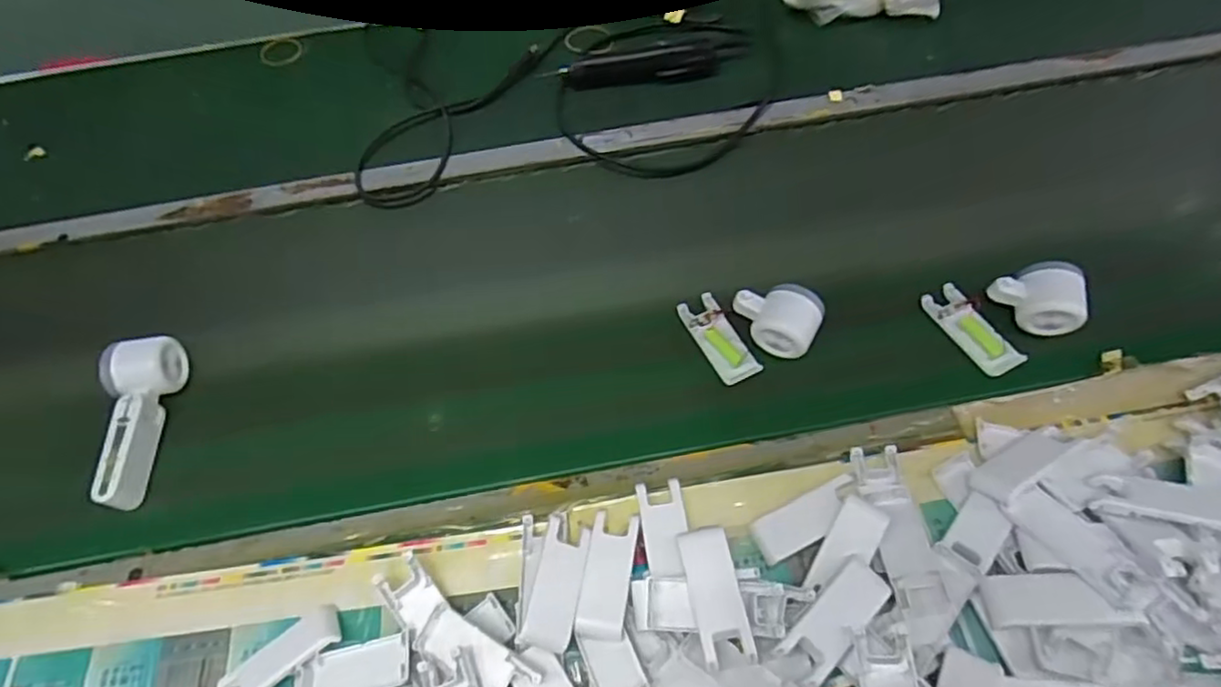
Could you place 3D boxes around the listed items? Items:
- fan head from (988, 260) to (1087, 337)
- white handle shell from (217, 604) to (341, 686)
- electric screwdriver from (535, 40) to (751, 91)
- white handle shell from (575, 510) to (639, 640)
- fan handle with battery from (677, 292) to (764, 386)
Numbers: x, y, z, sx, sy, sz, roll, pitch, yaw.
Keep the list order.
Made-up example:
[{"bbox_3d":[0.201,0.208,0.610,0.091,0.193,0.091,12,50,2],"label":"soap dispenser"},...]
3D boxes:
[{"bbox_3d":[0.424,-0.048,0.644,0.081,0.048,0.055,37,69,23],"label":"fan head"},{"bbox_3d":[-0.266,0.253,0.524,0.103,0.016,0.038,-35,63,-15],"label":"white handle shell"},{"bbox_3d":[0.050,-0.369,0.877,0.267,0.032,0.047,-7,59,0],"label":"electric screwdriver"},{"bbox_3d":[-0.001,0.192,0.545,0.038,0.018,0.099,6,60,8],"label":"white handle shell"},{"bbox_3d":[0.111,-0.006,0.674,0.039,0.015,0.103,-25,61,-10],"label":"fan handle with battery"}]

